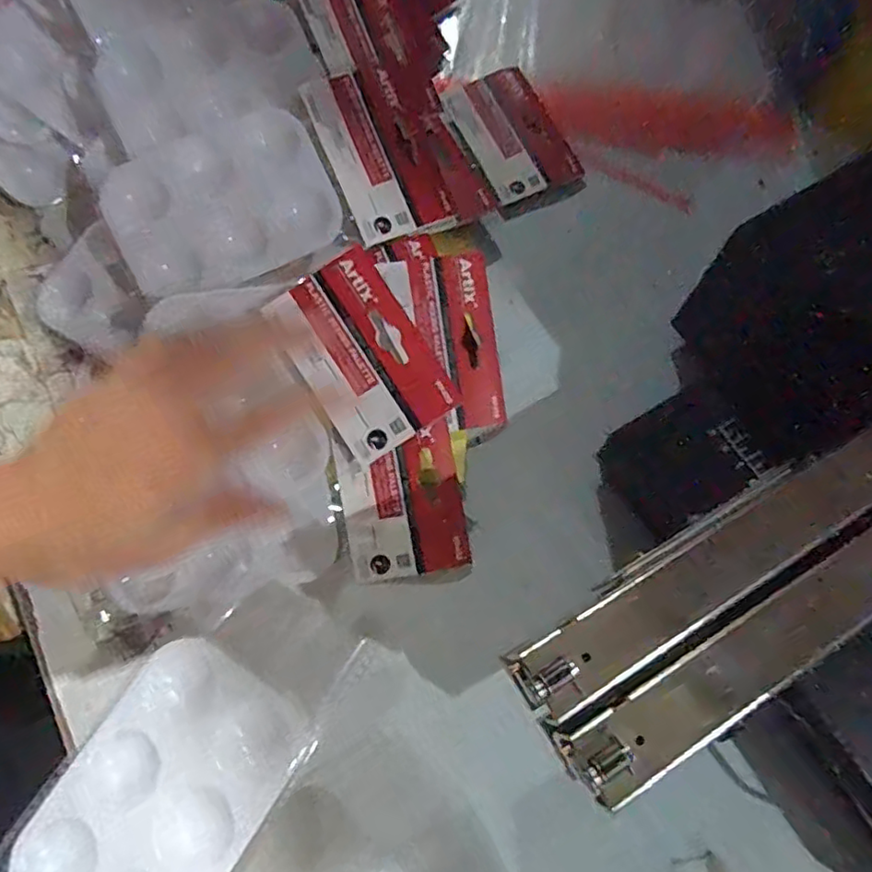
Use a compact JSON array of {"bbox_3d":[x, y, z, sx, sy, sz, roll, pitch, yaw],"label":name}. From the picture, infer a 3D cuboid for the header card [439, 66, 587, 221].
[{"bbox_3d":[0.053,-0.201,0.411,0.071,0.005,0.105,-25,82,-17],"label":"header card"}]

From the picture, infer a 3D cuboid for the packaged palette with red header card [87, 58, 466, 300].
[{"bbox_3d":[-0.091,-0.145,0.359,0.192,0.019,0.099,-26,96,-9],"label":"packaged palette with red header card"}]

